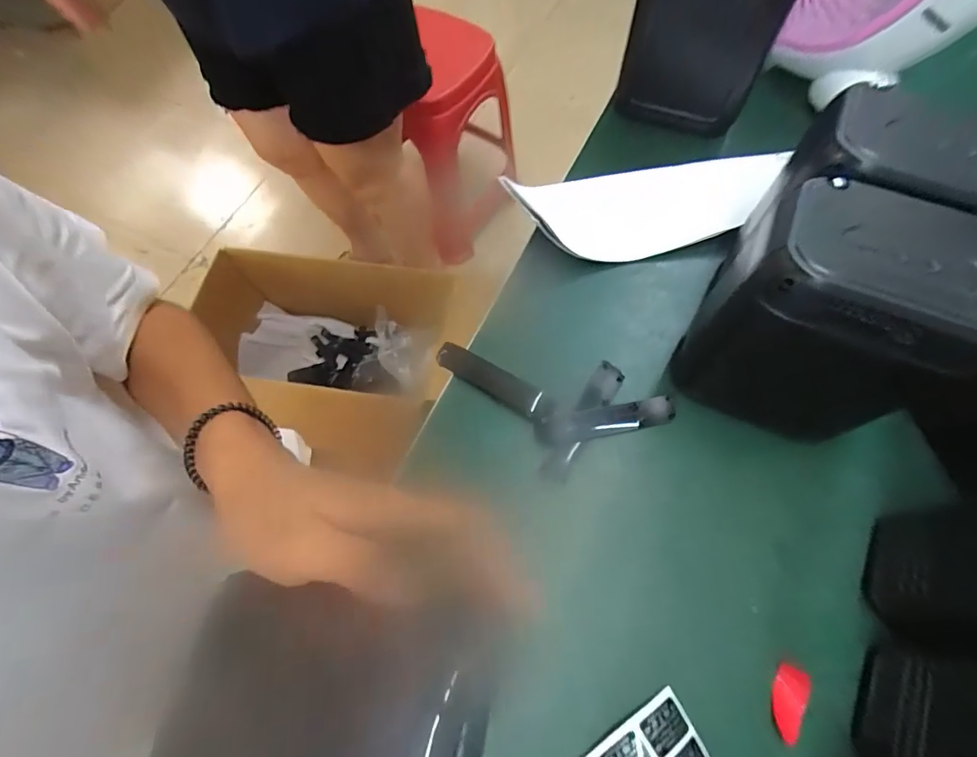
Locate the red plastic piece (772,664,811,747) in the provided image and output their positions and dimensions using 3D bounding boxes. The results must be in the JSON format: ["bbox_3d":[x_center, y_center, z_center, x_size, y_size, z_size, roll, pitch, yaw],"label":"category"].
[{"bbox_3d":[0.176,0.189,0.270,0.017,0.004,0.039,21,69,11],"label":"red plastic piece"}]

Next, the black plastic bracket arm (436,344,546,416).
[{"bbox_3d":[-0.002,-0.001,0.367,0.091,0.012,0.022,29,71,14],"label":"black plastic bracket arm"}]

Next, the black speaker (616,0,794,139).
[{"bbox_3d":[0.176,-0.291,0.384,0.109,0.150,0.066,12,68,8],"label":"black speaker"}]

